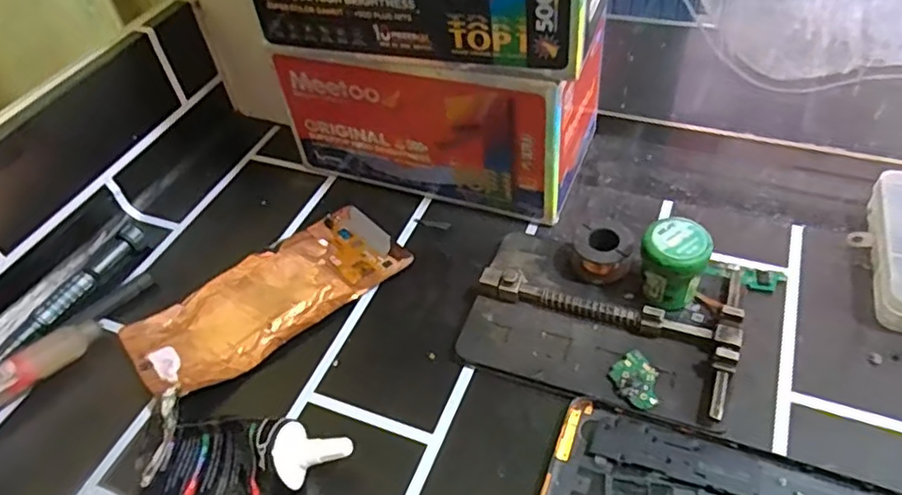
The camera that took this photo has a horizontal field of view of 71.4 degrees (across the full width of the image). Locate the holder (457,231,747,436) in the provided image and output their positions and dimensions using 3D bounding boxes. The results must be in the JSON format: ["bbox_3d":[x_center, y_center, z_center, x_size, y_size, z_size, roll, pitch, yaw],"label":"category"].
[{"bbox_3d":[0.074,0.035,0.311,0.125,0.021,0.082,16,52,19],"label":"holder"}]

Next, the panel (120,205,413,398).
[{"bbox_3d":[-0.100,0.026,0.350,0.149,0.009,0.067,-35,53,-23],"label":"panel"}]

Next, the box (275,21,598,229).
[{"bbox_3d":[-0.006,-0.089,0.385,0.176,0.095,0.080,13,51,17],"label":"box"}]

